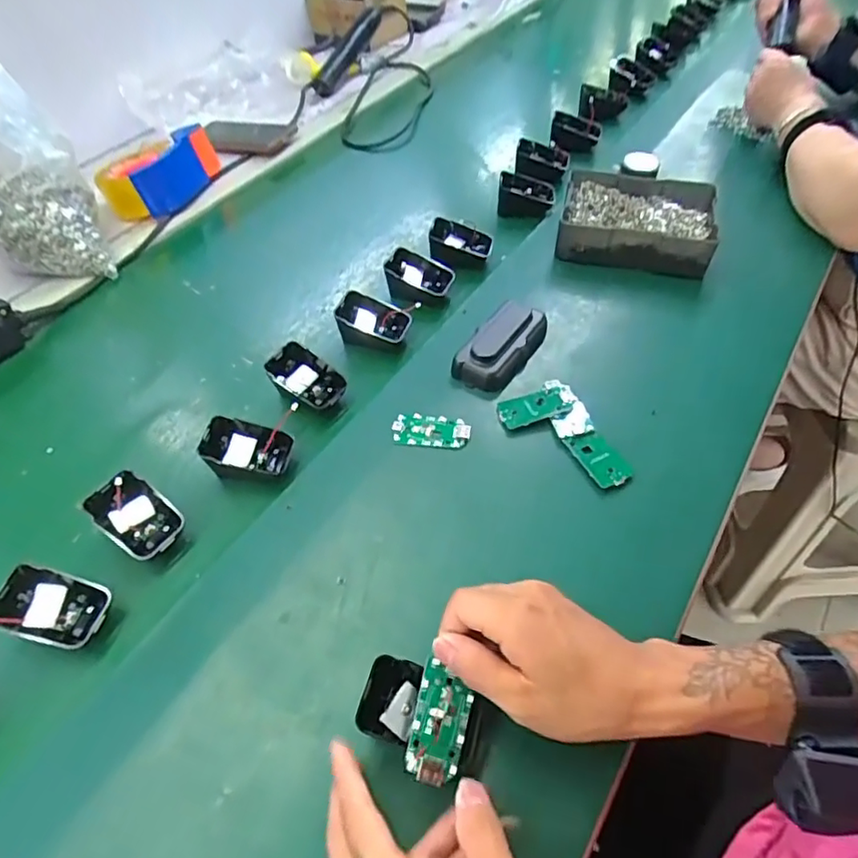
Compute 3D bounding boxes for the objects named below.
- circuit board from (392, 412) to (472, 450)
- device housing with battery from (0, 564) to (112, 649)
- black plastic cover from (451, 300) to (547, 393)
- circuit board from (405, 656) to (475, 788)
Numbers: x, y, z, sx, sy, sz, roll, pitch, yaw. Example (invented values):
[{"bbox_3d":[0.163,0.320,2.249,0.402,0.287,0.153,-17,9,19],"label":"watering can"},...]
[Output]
[{"bbox_3d":[0.002,0.002,0.489,0.063,0.007,0.034,5,52,10],"label":"circuit board"},{"bbox_3d":[-0.258,0.122,0.395,0.067,0.023,0.043,19,60,-7],"label":"device housing with battery"},{"bbox_3d":[0.069,-0.082,0.532,0.049,0.028,0.107,28,59,25],"label":"black plastic cover"},{"bbox_3d":[0.006,0.167,0.327,0.030,0.006,0.058,21,58,-5],"label":"circuit board"}]

